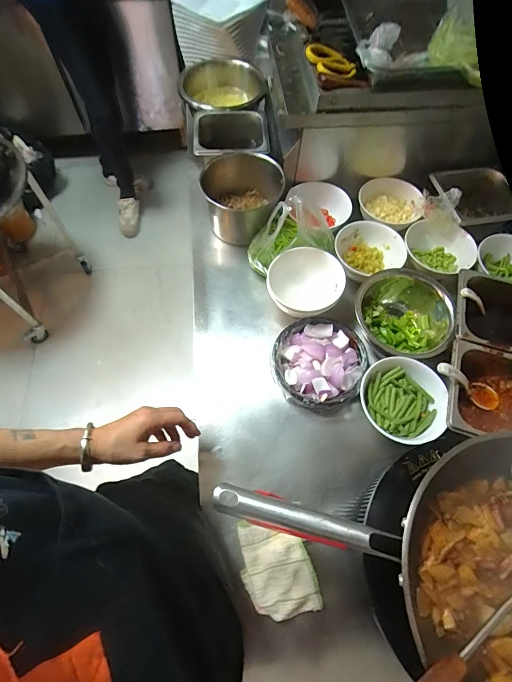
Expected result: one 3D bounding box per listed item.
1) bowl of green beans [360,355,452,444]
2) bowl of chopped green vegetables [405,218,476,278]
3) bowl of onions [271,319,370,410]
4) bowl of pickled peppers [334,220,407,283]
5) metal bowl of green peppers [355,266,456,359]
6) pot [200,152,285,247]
[{"bbox_3d":[0.245,0.095,0.571,0.137,0.065,0.144,24,66,10],"label":"bowl of green beans"},{"bbox_3d":[0.377,-0.183,0.716,0.134,0.073,0.122,1,64,-1],"label":"bowl of chopped green vegetables"},{"bbox_3d":[0.112,0.044,0.628,0.158,0.058,0.169,1,64,-1],"label":"bowl of onions"},{"bbox_3d":[0.234,-0.191,0.719,0.125,0.064,0.116,1,64,-1],"label":"bowl of pickled peppers"},{"bbox_3d":[0.276,-0.056,0.644,0.167,0.105,0.168,1,64,-1],"label":"metal bowl of green peppers"},{"bbox_3d":[-0.032,-0.313,0.776,0.178,0.121,0.179,0,64,-2],"label":"pot"}]

